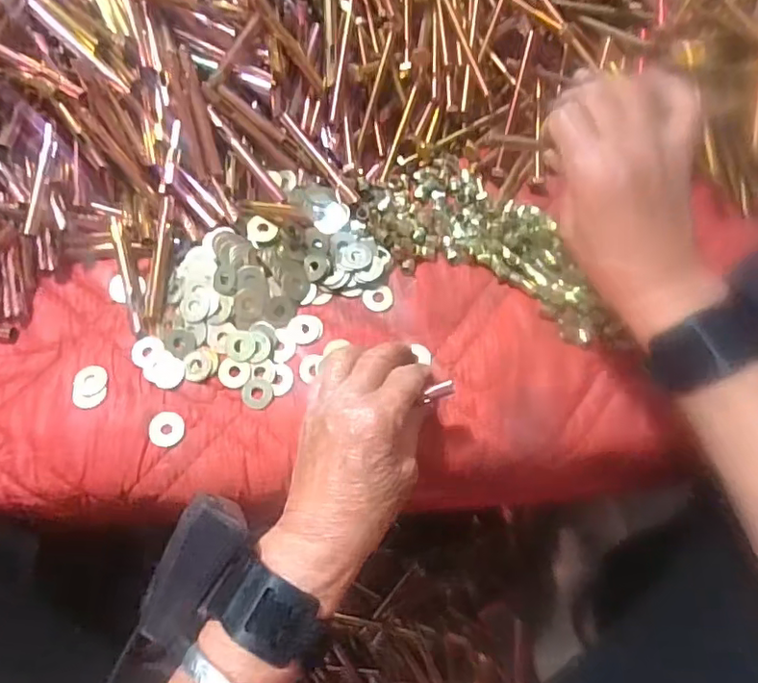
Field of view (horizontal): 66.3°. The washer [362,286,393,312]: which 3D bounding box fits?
[{"bbox_3d":[0.000,-0.031,0.430,0.021,0.004,0.019,-22,72,-9],"label":"washer"}]

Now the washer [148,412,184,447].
[{"bbox_3d":[-0.143,0.059,0.392,0.022,0.004,0.024,6,66,-14],"label":"washer"}]

